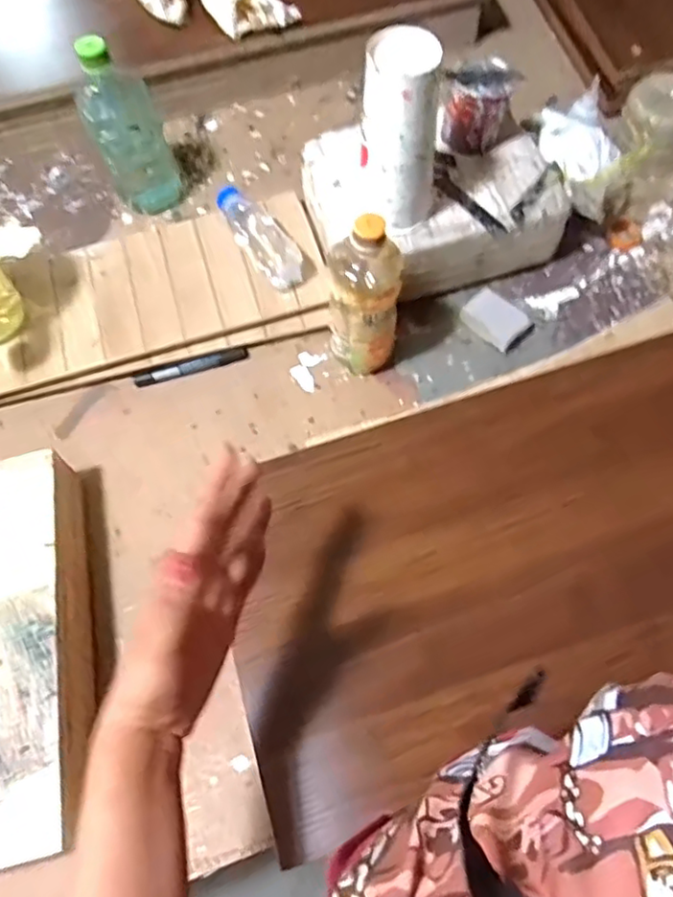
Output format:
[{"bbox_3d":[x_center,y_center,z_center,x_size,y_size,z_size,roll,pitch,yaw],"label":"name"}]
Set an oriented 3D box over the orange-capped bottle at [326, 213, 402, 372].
[{"bbox_3d":[0.028,-0.143,0.626,0.069,0.200,0.058,3,67,2],"label":"orange-capped bottle"}]

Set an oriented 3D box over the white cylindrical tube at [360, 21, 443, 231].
[{"bbox_3d":[0.061,-0.293,0.592,0.074,0.170,0.066,3,67,2],"label":"white cylindrical tube"}]

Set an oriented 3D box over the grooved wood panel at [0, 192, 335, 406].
[{"bbox_3d":[-0.272,-0.166,0.723,0.515,0.024,0.183,-15,71,-5],"label":"grooved wood panel"}]

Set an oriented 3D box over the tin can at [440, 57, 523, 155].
[{"bbox_3d":[0.153,-0.373,0.682,0.072,0.076,0.064,21,69,9],"label":"tin can"}]

